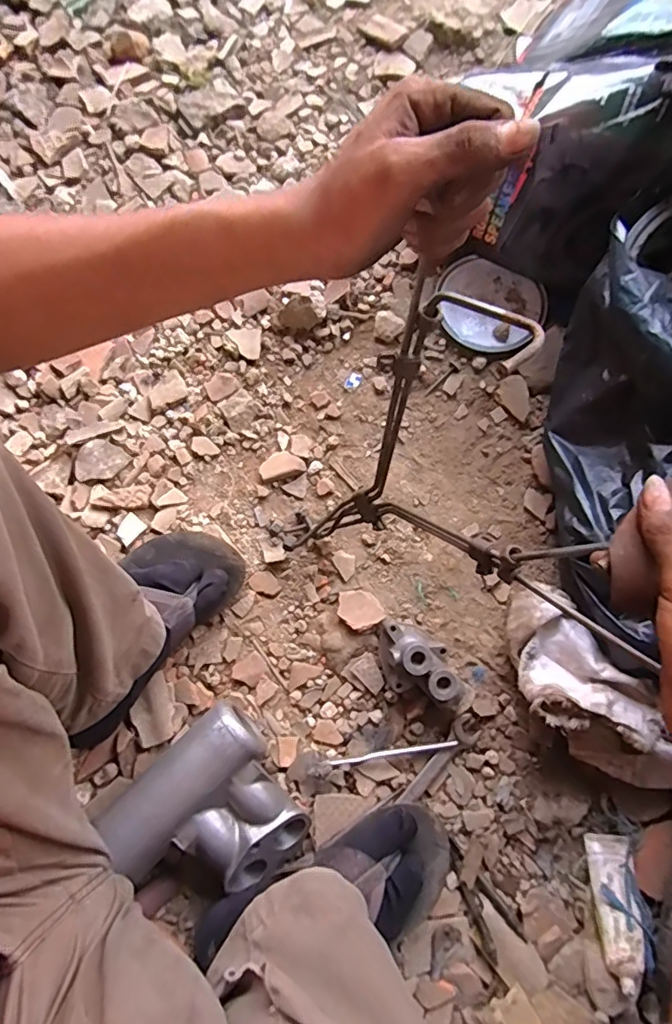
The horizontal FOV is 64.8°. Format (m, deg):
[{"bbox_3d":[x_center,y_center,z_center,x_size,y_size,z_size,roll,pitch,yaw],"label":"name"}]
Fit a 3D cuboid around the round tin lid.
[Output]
[{"bbox_3d":[0.196,-0.261,0.677,0.134,0.020,0.118,24,80,5],"label":"round tin lid"}]

